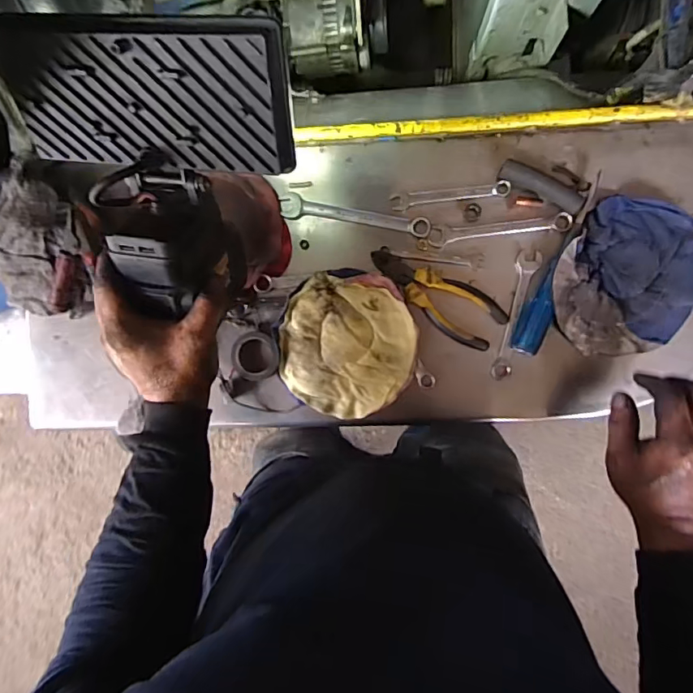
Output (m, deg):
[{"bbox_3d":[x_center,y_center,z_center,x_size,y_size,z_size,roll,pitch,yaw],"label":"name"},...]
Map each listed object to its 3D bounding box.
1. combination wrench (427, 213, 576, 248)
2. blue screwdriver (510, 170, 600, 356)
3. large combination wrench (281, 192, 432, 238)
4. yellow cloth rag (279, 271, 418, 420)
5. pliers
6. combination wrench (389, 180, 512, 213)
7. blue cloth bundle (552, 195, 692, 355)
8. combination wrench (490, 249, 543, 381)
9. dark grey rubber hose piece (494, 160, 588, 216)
[{"bbox_3d":[0.165,-0.125,0.523,0.143,0.014,0.022,-4,94,3],"label":"combination wrench"},{"bbox_3d":[0.219,-0.084,0.516,0.028,0.029,0.191,19,94,1],"label":"blue screwdriver"},{"bbox_3d":[0.009,-0.142,0.539,0.165,0.015,0.028,13,94,1],"label":"large combination wrench"},{"bbox_3d":[-0.001,0.005,0.538,0.144,0.028,0.144,14,94,1],"label":"yellow cloth rag"},{"bbox_3d":[0.096,-0.056,0.527,0.154,0.018,0.053,34,95,0],"label":"pliers"},{"bbox_3d":[0.112,-0.164,0.528,0.125,0.007,0.019,-7,94,3],"label":"combination wrench"},{"bbox_3d":[0.296,-0.069,0.512,0.145,0.029,0.164,37,95,-1],"label":"blue cloth bundle"},{"bbox_3d":[0.182,-0.032,0.528,0.022,0.009,0.140,13,94,1],"label":"combination wrench"},{"bbox_3d":[0.207,-0.170,0.521,0.090,0.025,0.026,28,95,0],"label":"dark grey rubber hose piece"}]

